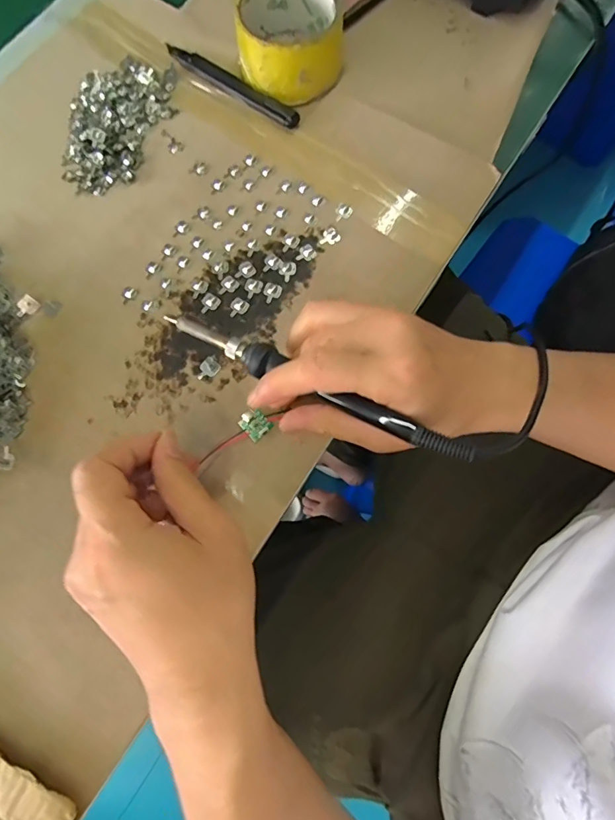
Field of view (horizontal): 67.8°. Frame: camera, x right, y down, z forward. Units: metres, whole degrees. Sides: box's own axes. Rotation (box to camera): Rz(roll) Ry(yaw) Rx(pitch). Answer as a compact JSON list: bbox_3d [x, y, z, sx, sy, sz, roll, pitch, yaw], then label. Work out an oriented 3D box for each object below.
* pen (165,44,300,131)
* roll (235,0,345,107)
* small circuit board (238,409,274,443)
[{"bbox_3d":[-0.065,-0.275,0.383,0.138,0.009,0.018,36,77,9],"label":"pen"},{"bbox_3d":[-0.014,-0.304,0.373,0.083,0.044,0.088,0,74,0],"label":"roll"},{"bbox_3d":[-0.036,0.009,0.314,0.017,0.004,0.020,-44,79,-11],"label":"small circuit board"}]

